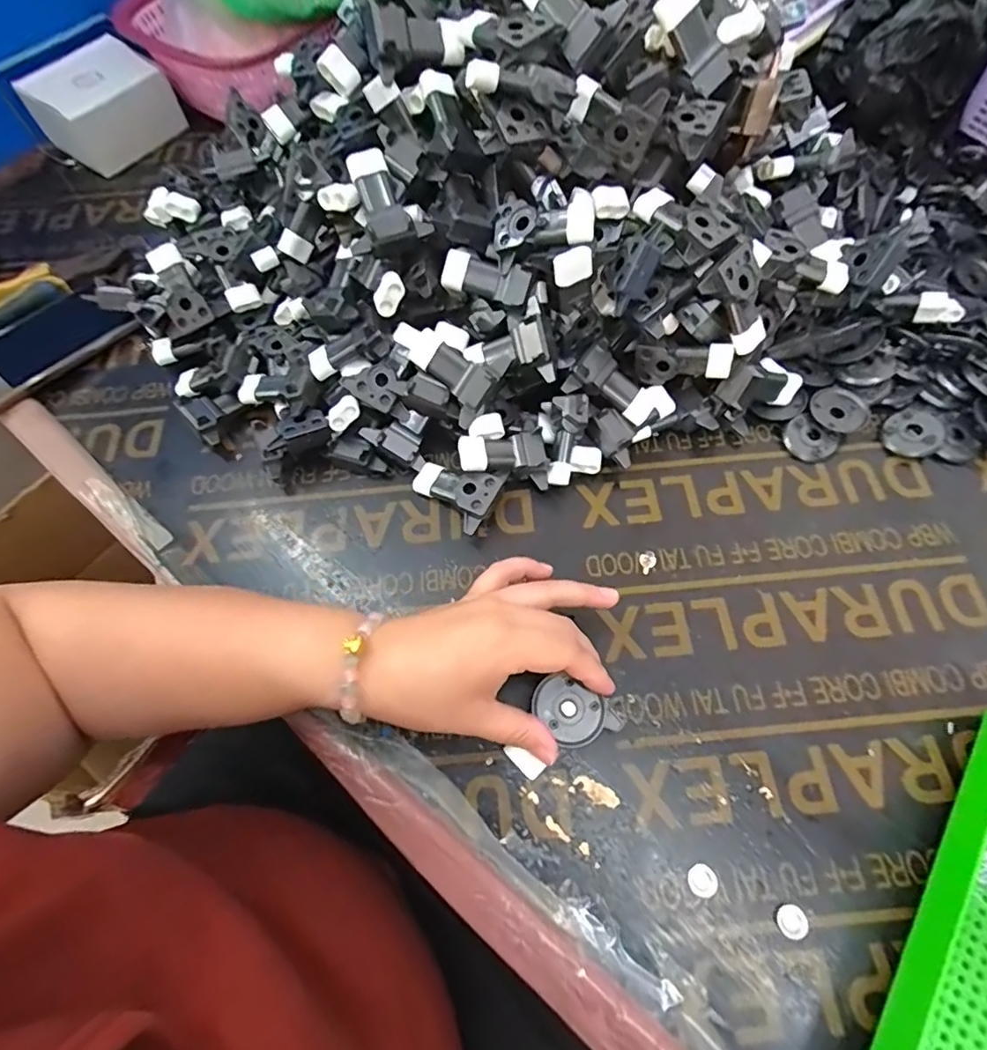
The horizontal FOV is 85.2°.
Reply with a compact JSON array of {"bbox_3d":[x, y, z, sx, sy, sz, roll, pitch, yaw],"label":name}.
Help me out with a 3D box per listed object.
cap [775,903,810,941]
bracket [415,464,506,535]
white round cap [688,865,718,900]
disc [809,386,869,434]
[{"bbox_3d":[0.162,0.216,0.292,0.015,0.005,0.016,-1,65,2],"label":"cap"},{"bbox_3d":[-0.030,-0.025,0.402,0.065,0.027,0.051,25,68,13],"label":"bracket"},{"bbox_3d":[0.117,0.200,0.301,0.016,0.004,0.016,-1,65,2],"label":"white round cap"},{"bbox_3d":[0.271,-0.091,0.420,0.037,0.004,0.041,-44,75,-7],"label":"disc"}]

